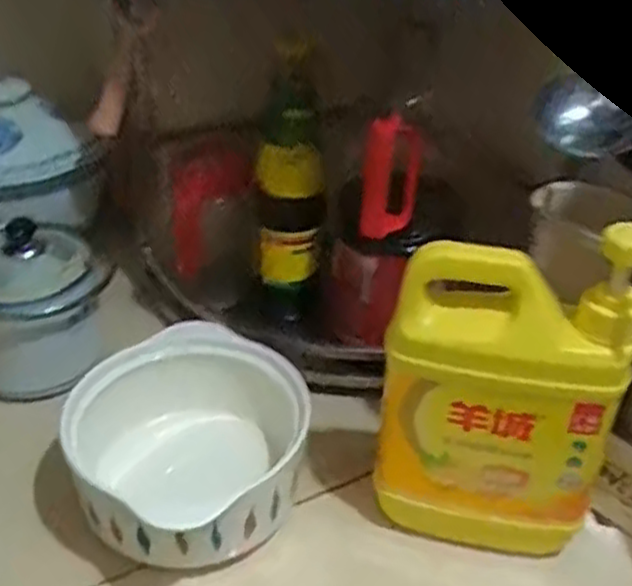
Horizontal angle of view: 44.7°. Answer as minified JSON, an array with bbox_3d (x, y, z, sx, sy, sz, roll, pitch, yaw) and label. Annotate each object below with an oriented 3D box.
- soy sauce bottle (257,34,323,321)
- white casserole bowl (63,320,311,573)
[{"bbox_3d":[-0.023,-0.094,0.680,0.055,0.248,0.049,0,34,-1],"label":"soy sauce bottle"},{"bbox_3d":[-0.089,0.118,0.559,0.159,0.106,0.155,0,34,0],"label":"white casserole bowl"}]

